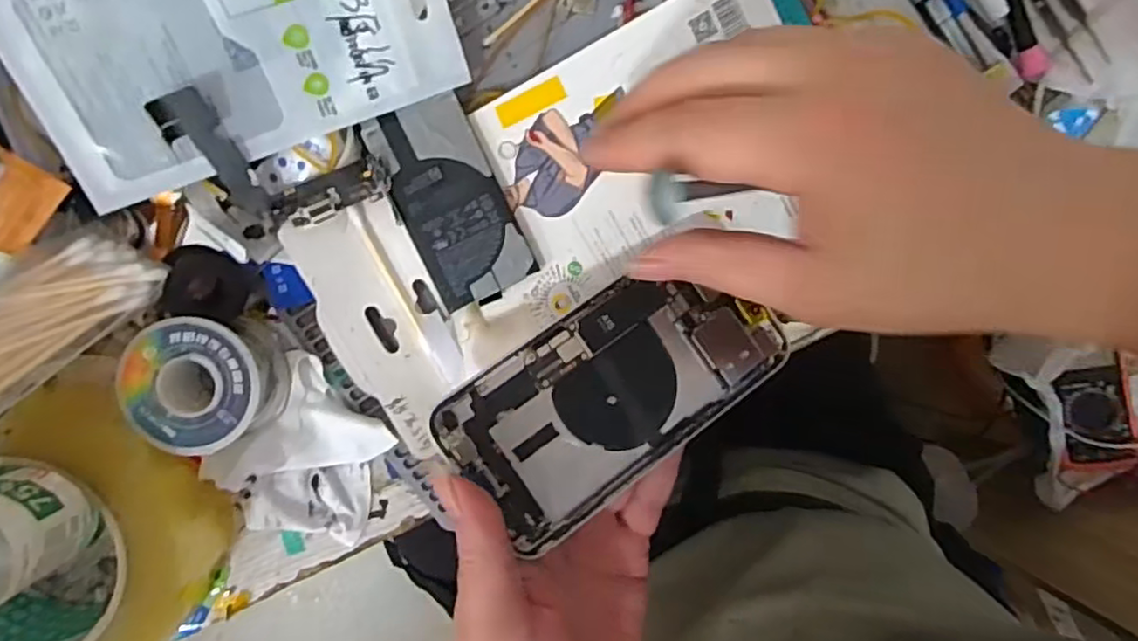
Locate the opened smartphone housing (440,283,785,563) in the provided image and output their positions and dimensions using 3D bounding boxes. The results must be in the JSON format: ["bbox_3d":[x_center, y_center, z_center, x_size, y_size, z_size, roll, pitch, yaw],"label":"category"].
[{"bbox_3d":[0.022,0.029,0.271,0.142,0.012,0.070,-27,96,-12],"label":"opened smartphone housing"}]

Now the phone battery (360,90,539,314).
[{"bbox_3d":[-0.050,-0.050,0.279,0.043,0.004,0.084,-26,96,-2],"label":"phone battery"}]

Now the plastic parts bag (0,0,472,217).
[{"bbox_3d":[-0.117,-0.103,0.241,0.147,0.005,0.080,-24,119,-11],"label":"plastic parts bag"}]

